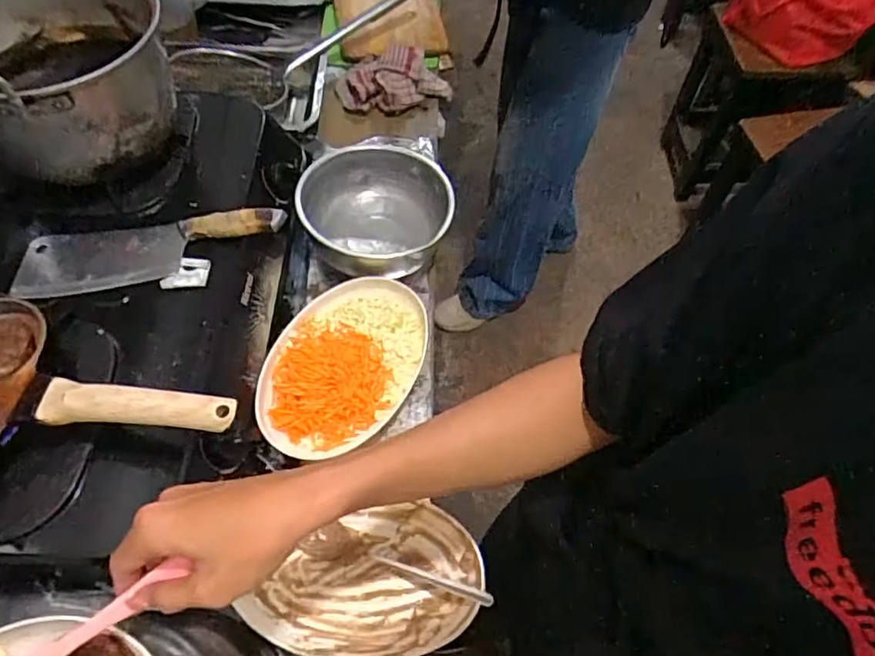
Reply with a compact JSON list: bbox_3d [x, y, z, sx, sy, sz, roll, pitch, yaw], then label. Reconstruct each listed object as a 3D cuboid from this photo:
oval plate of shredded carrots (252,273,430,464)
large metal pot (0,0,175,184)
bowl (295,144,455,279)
[{"bbox_3d":[-0.100,0.038,0.680,0.156,0.036,0.225,31,62,16],"label":"oval plate of shredded carrots"},{"bbox_3d":[-0.393,-0.283,0.619,0.217,0.149,0.235,1,58,-2],"label":"large metal pot"},{"bbox_3d":[-0.080,-0.143,0.776,0.185,0.108,0.172,1,58,-2],"label":"bowl"}]

